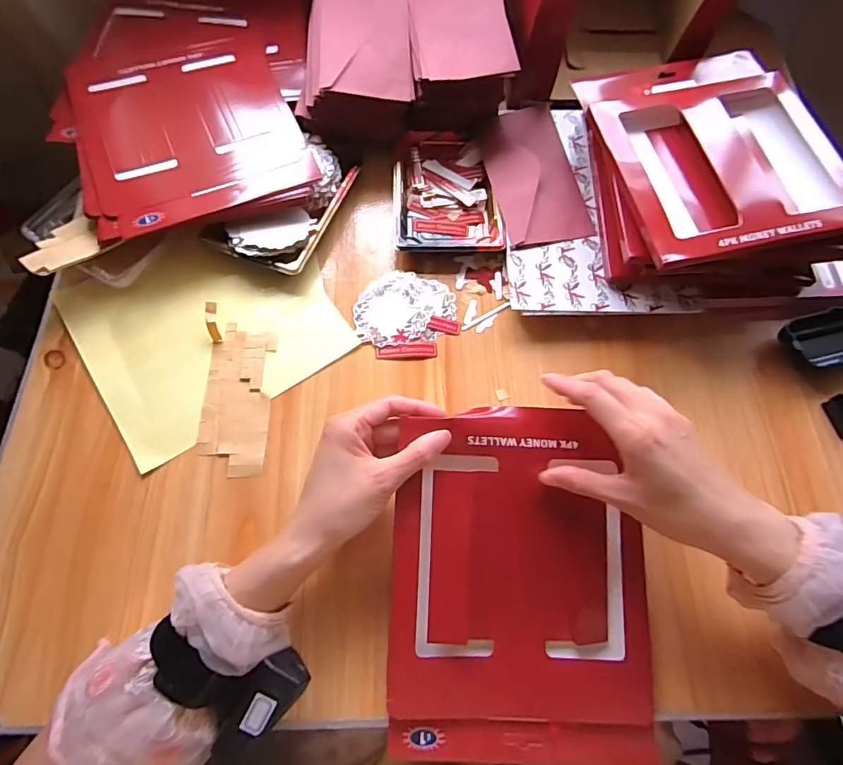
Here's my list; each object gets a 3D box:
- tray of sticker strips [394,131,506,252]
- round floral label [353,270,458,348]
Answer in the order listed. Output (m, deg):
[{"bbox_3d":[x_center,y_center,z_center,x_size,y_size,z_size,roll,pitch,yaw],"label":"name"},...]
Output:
[{"bbox_3d":[0.026,-0.207,0.519,0.107,0.020,0.153,-1,69,-2],"label":"tray of sticker strips"},{"bbox_3d":[-0.017,-0.077,0.478,0.098,0.004,0.080,-10,69,-5],"label":"round floral label"}]

